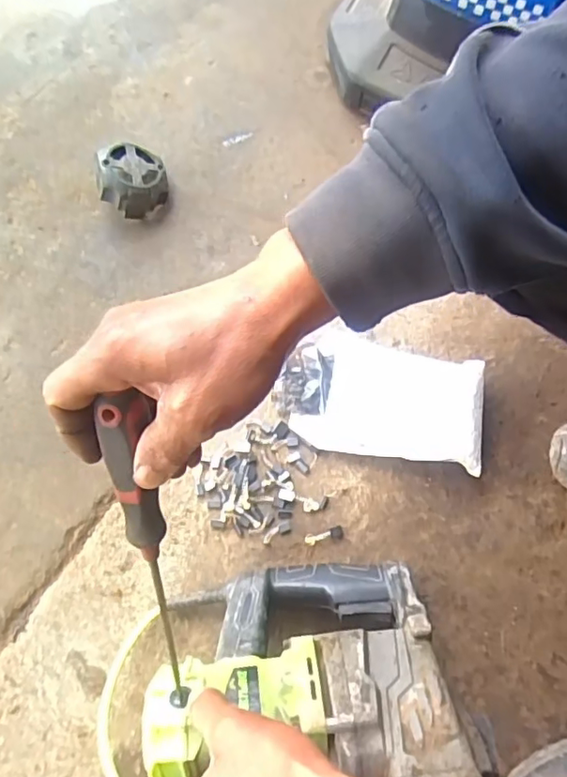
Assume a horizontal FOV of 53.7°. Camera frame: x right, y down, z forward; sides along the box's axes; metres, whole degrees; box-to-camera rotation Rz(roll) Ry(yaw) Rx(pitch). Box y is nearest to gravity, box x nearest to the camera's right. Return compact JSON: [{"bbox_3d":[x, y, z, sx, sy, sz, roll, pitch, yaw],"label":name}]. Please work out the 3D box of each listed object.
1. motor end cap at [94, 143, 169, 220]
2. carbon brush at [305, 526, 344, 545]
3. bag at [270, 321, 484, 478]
[{"bbox_3d":[-0.188,-0.254,0.688,0.083,0.051,0.083,-13,76,-26],"label":"motor end cap"},{"bbox_3d":[0.043,0.154,0.583,0.040,0.008,0.013,-14,73,-6],"label":"carbon brush"},{"bbox_3d":[0.104,0.013,0.606,0.216,0.050,0.120,13,72,3],"label":"bag"}]

